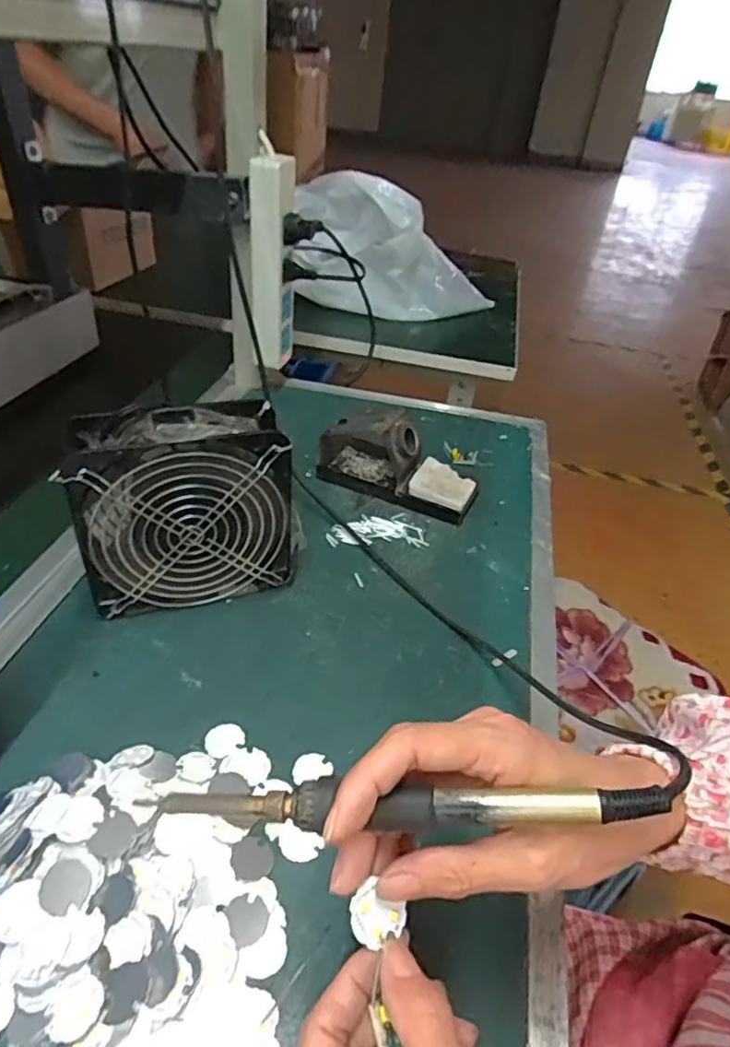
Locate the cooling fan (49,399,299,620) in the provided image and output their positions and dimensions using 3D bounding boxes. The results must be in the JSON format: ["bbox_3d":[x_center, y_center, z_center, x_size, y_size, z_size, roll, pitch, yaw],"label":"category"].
[{"bbox_3d":[-0.132,-0.010,0.456,0.150,0.149,0.060,-9,42,-19],"label":"cooling fan"}]

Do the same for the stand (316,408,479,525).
[{"bbox_3d":[0.035,-0.069,0.614,0.165,0.071,0.072,21,41,16],"label":"stand"}]

